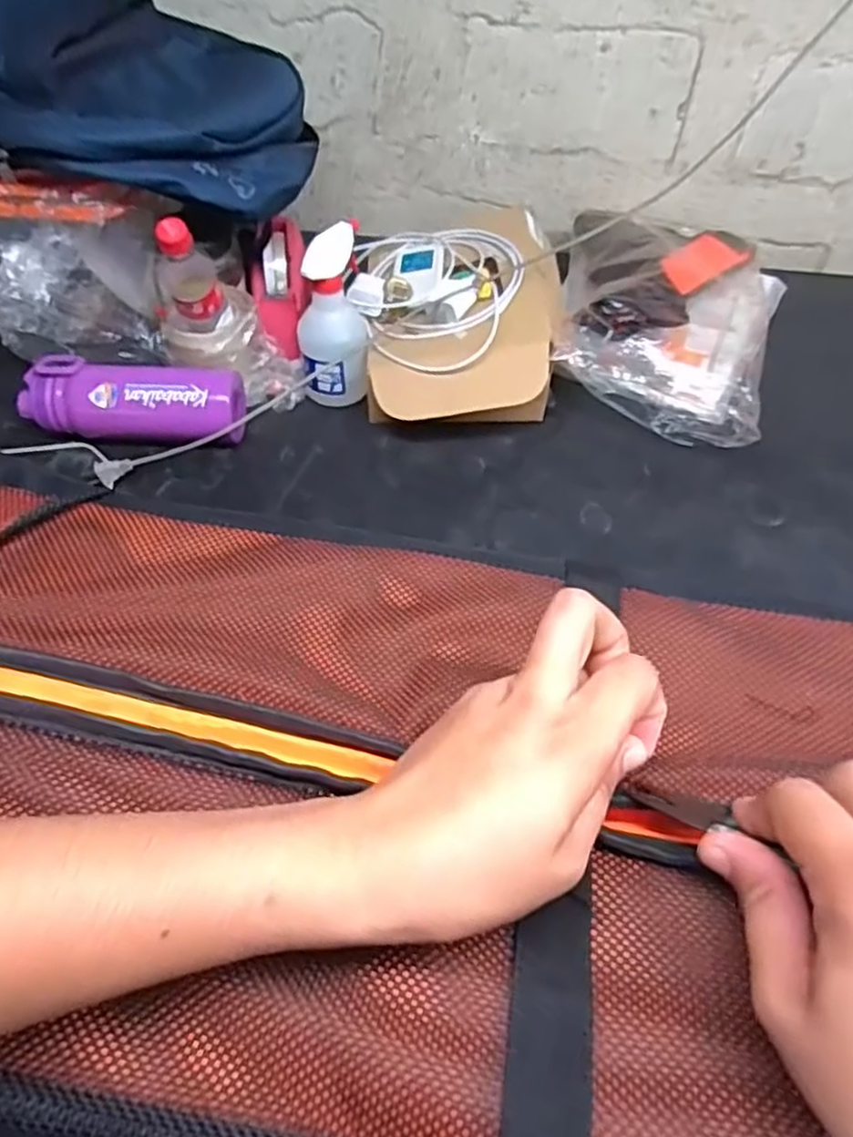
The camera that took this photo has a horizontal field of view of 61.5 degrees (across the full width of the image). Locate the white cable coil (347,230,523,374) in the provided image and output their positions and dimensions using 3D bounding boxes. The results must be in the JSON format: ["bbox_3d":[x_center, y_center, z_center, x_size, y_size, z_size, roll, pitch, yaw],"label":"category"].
[{"bbox_3d":[0.010,-0.336,0.851,0.194,0.044,0.274,-1,52,-3],"label":"white cable coil"}]

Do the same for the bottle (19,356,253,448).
[{"bbox_3d":[-0.319,-0.175,0.781,0.229,0.080,0.070,6,52,3],"label":"bottle"}]

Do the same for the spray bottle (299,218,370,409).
[{"bbox_3d":[-0.105,-0.270,0.800,0.075,0.185,0.070,-5,52,-6],"label":"spray bottle"}]

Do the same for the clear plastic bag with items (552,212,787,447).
[{"bbox_3d":[0.293,-0.316,0.880,0.269,0.129,0.372,19,53,13],"label":"clear plastic bag with items"}]

